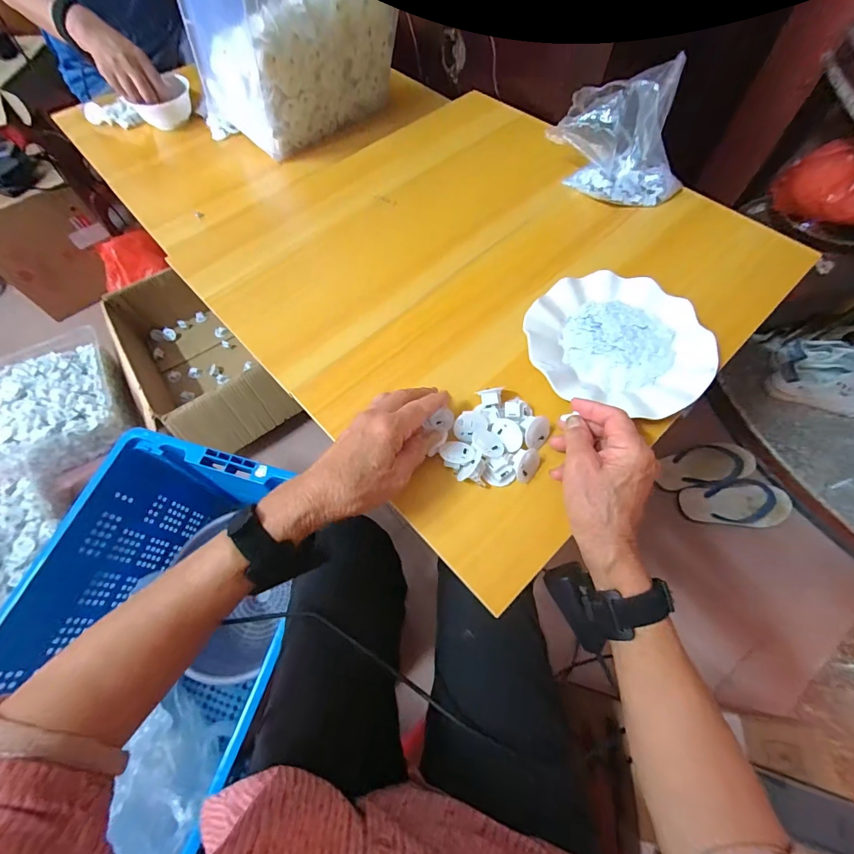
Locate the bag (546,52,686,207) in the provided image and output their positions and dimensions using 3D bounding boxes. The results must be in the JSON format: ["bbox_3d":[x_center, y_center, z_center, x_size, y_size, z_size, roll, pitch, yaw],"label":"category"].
[{"bbox_3d":[0.257,-0.383,0.531,0.121,0.112,0.157,-30,66,-12],"label":"bag"}]

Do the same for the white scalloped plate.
[{"bbox_3d":[0.203,-0.091,0.435,0.183,0.025,0.170,-1,63,3],"label":"white scalloped plate"}]

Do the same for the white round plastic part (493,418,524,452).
[{"bbox_3d":[0.079,0.007,0.385,0.026,0.008,0.033,-31,79,-2],"label":"white round plastic part"}]

